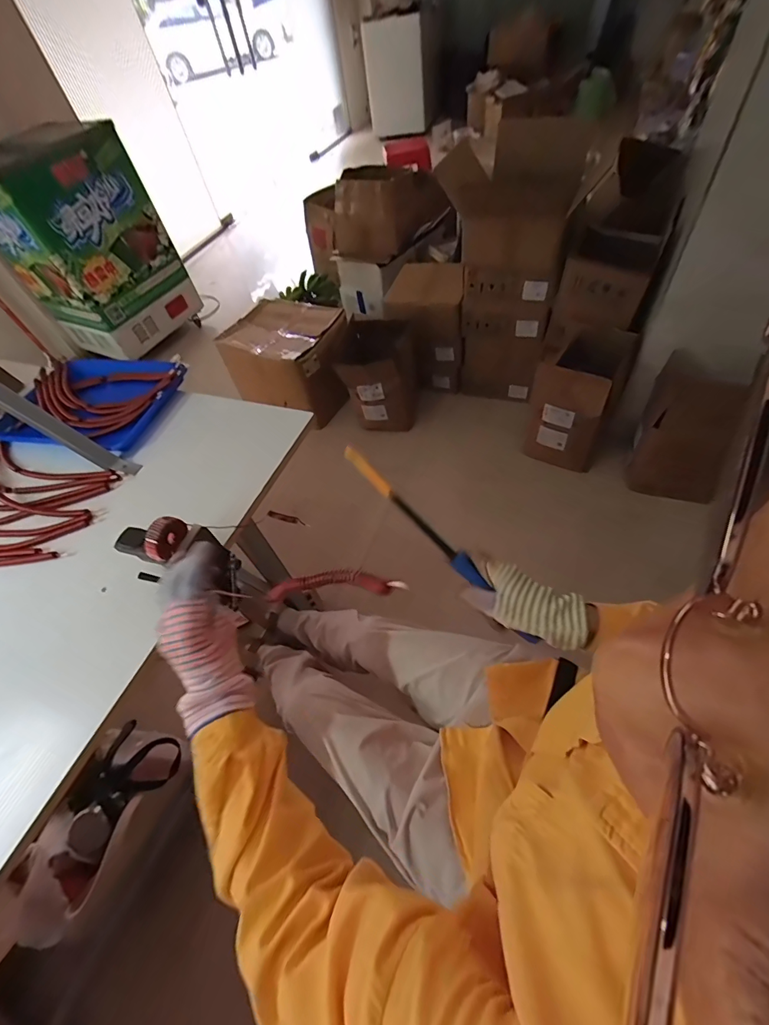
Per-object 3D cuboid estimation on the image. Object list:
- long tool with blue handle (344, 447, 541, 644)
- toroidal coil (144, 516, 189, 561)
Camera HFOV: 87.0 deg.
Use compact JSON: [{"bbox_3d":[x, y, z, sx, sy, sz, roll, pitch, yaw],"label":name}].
[{"bbox_3d":[0.065,0.034,0.474,0.305,0.020,0.022,45,64,3],"label":"long tool with blue handle"},{"bbox_3d":[-0.253,0.030,0.465,0.025,0.032,0.052,2,54,11],"label":"toroidal coil"}]

